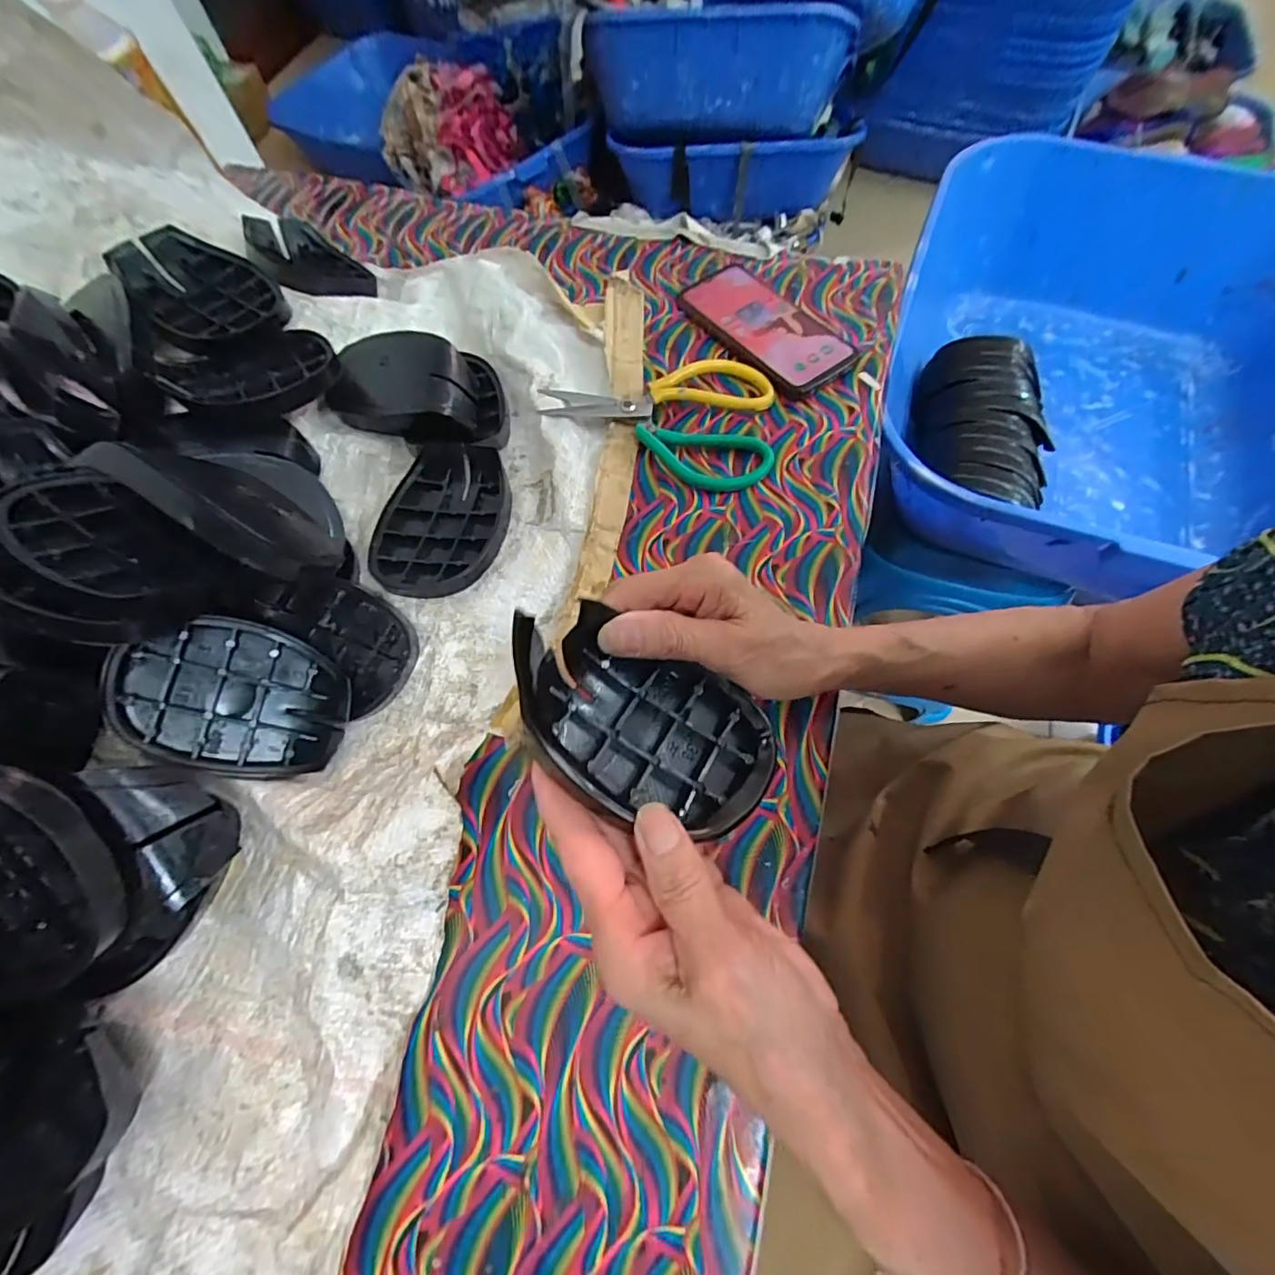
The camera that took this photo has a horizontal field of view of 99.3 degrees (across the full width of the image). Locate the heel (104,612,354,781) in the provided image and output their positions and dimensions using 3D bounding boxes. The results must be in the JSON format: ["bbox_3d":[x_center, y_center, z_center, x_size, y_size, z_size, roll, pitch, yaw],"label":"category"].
[{"bbox_3d":[-0.236,0.036,0.321,0.111,0.028,0.085,16,77,-28],"label":"heel"}]

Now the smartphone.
[{"bbox_3d":[0.111,-0.272,0.471,0.084,0.010,0.159,-32,69,-11],"label":"smartphone"}]

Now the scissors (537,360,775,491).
[{"bbox_3d":[0.019,-0.182,0.434,0.178,0.014,0.123,9,67,6],"label":"scissors"}]

